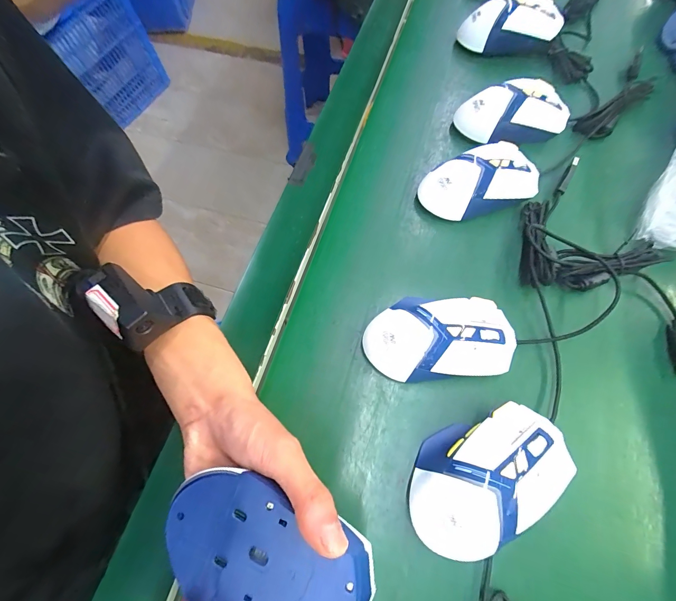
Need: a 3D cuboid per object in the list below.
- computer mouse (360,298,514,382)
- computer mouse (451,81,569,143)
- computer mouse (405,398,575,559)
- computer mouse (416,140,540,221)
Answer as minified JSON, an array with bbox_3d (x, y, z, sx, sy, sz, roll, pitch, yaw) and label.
[{"bbox_3d":[0.084,0.033,0.270,0.123,0.044,0.064,-2,69,0],"label":"computer mouse"},{"bbox_3d":[0.197,-0.217,0.368,0.125,0.042,0.068,-4,69,-1],"label":"computer mouse"},{"bbox_3d":[0.106,0.124,0.228,0.125,0.049,0.072,-32,72,-11],"label":"computer mouse"},{"bbox_3d":[0.151,-0.128,0.339,0.125,0.043,0.081,-23,71,-8],"label":"computer mouse"}]

